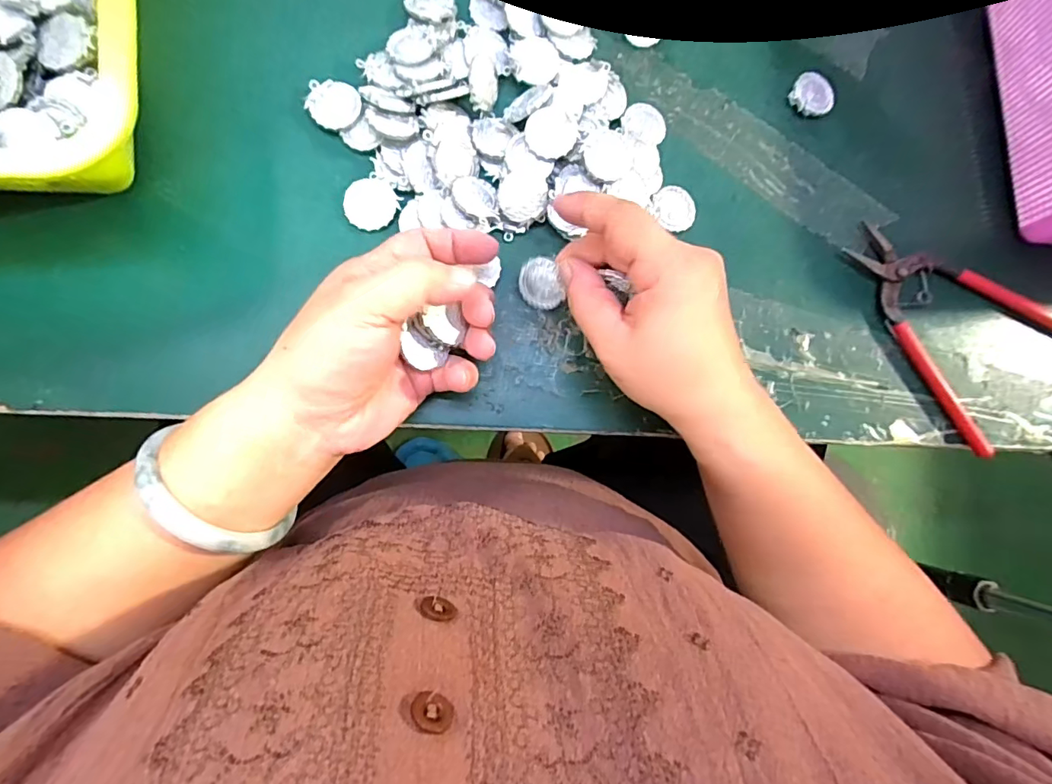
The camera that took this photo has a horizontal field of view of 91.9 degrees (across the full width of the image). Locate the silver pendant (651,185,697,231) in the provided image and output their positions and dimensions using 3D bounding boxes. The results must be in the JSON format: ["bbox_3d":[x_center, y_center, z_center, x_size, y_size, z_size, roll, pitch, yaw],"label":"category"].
[{"bbox_3d":[0.088,-0.110,0.302,0.027,0.006,0.027,1,84,-6],"label":"silver pendant"}]

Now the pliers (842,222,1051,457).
[{"bbox_3d":[0.262,-0.049,0.315,0.144,0.010,0.107,45,81,0],"label":"pliers"}]

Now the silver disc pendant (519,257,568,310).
[{"bbox_3d":[0.008,-0.059,0.276,0.023,0.004,0.028,-7,117,26],"label":"silver disc pendant"}]

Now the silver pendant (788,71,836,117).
[{"bbox_3d":[0.181,-0.187,0.322,0.028,0.006,0.029,1,83,-6],"label":"silver pendant"}]

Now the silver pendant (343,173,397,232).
[{"bbox_3d":[-0.086,-0.104,0.281,0.027,0.004,0.029,1,84,-6],"label":"silver pendant"}]

